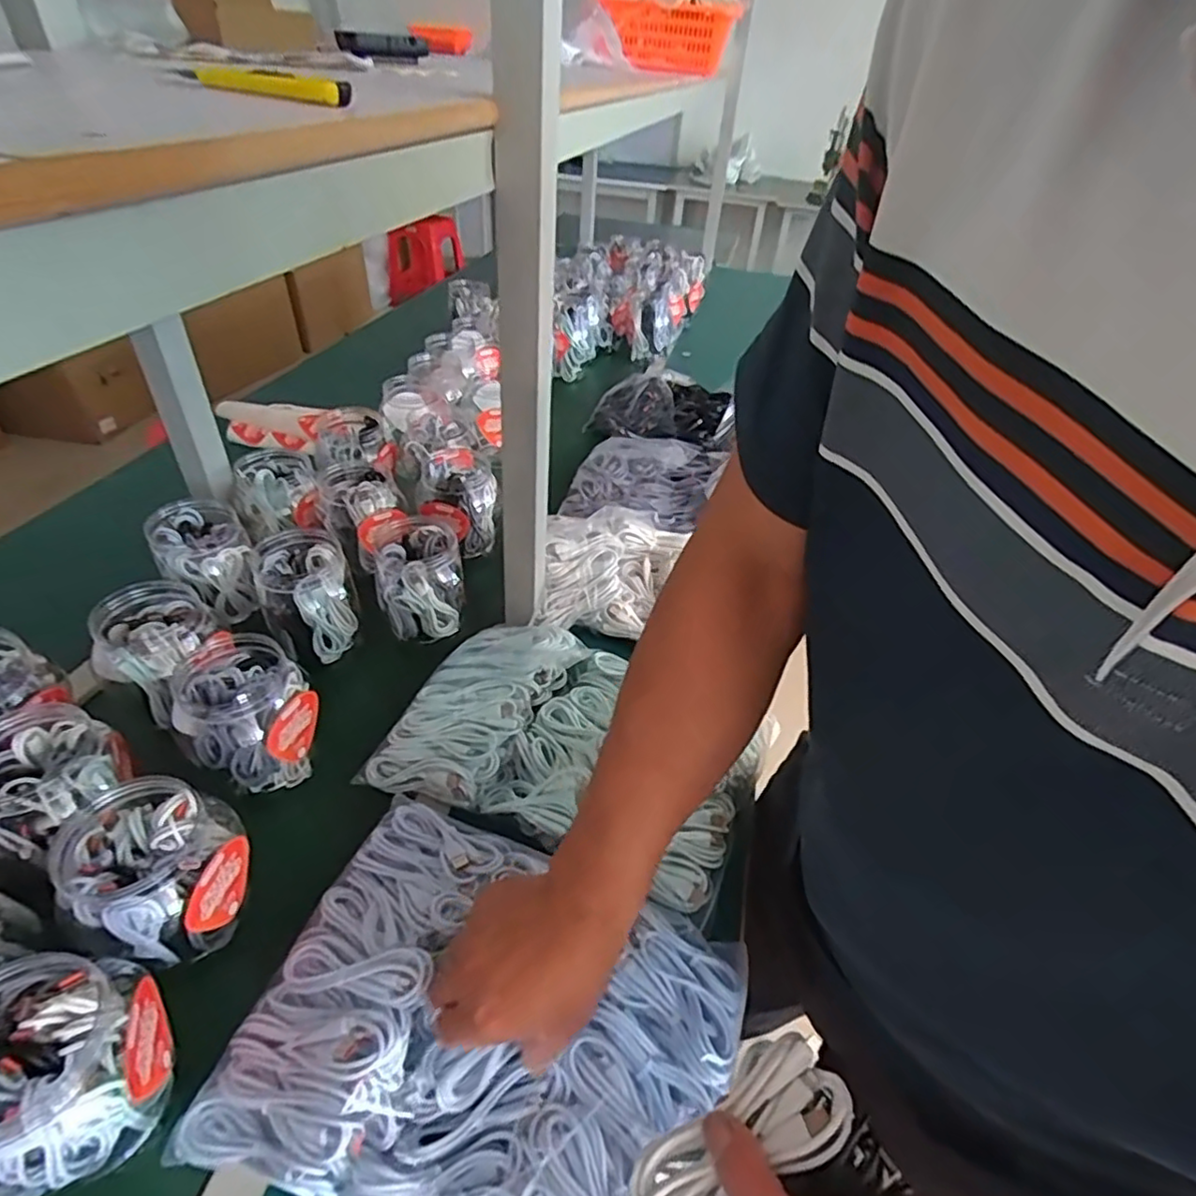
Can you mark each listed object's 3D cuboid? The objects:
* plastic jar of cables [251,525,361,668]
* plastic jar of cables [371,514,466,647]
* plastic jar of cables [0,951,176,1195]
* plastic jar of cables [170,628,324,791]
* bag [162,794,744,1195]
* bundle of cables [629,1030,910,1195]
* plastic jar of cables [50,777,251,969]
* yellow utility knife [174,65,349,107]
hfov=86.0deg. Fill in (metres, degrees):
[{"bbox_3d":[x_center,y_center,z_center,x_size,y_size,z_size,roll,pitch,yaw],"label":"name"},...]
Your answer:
[{"bbox_3d":[-0.338,-0.006,0.753,0.096,0.126,0.093,3,41,-2],"label":"plastic jar of cables"},{"bbox_3d":[-0.218,-0.019,0.785,0.096,0.134,0.088,3,41,-2],"label":"plastic jar of cables"},{"bbox_3d":[-0.342,0.299,0.400,0.118,0.117,0.100,-16,45,-22],"label":"plastic jar of cables"},{"bbox_3d":[-0.337,0.114,0.621,0.110,0.119,0.118,-29,51,-33],"label":"plastic jar of cables"},{"bbox_3d":[-0.076,0.309,0.470,0.334,0.062,0.260,16,42,13],"label":"bag"},{"bbox_3d":[0.078,0.278,0.308,0.114,0.040,0.079,-22,47,-27],"label":"bundle of cables"},{"bbox_3d":[-0.332,0.210,0.494,0.100,0.120,0.097,3,41,-2],"label":"plastic jar of cables"},{"bbox_3d":[-0.199,-0.307,0.382,0.126,0.012,0.020,21,43,18],"label":"yellow utility knife"}]

